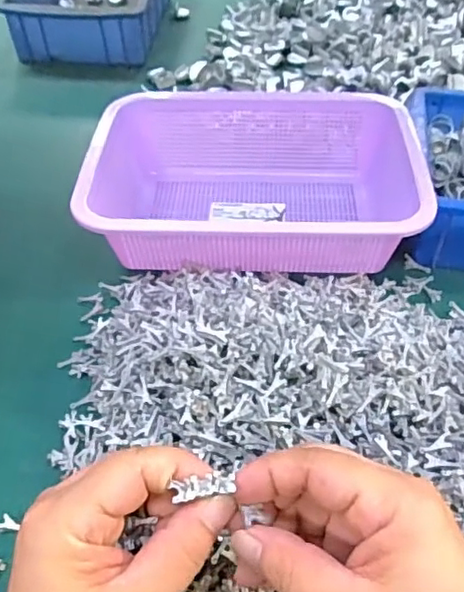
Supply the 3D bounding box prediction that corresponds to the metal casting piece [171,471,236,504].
[{"bbox_3d":[-0.011,0.075,0.235,0.024,0.005,0.008,-8,45,-5],"label":"metal casting piece"}]

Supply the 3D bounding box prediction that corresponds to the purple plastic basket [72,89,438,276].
[{"bbox_3d":[0.018,-0.109,0.525,0.263,0.082,0.209,1,44,2],"label":"purple plastic basket"}]

